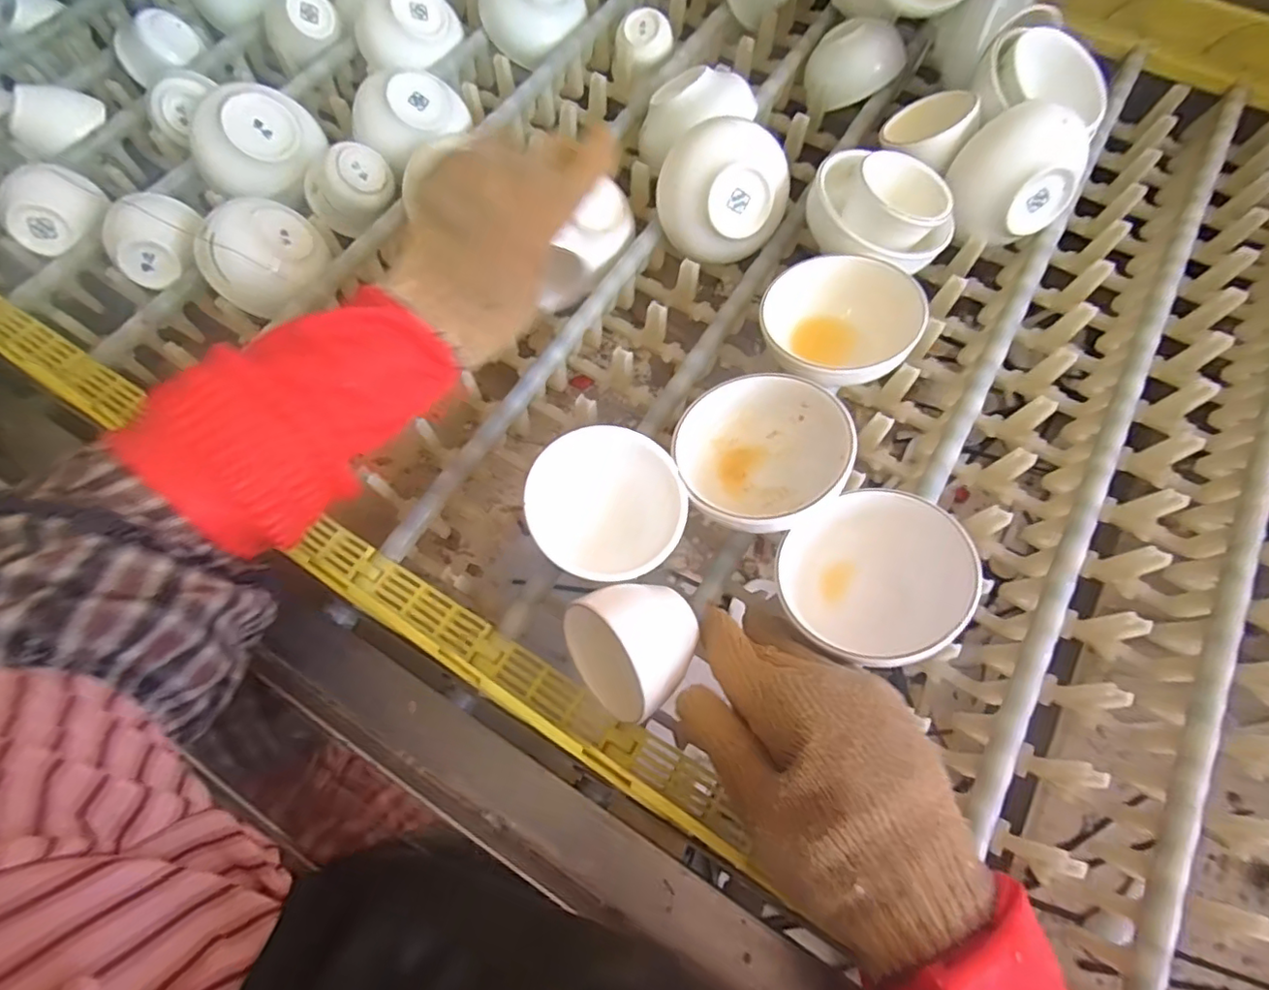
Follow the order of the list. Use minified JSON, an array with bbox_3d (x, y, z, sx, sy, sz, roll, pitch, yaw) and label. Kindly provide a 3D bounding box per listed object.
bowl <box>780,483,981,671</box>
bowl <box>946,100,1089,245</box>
[{"bbox_3d":[0.149,0.052,0.376,0.110,0.058,0.105,-28,67,-10],"label":"bowl"},{"bbox_3d":[0.321,-0.271,0.497,0.083,0.078,0.076,-18,69,-7],"label":"bowl"}]

